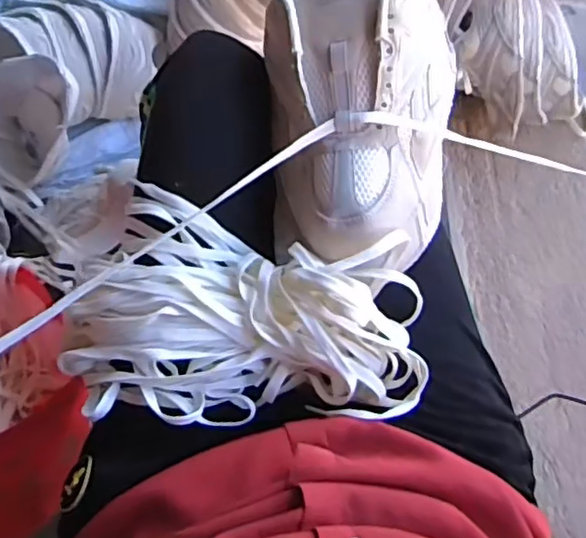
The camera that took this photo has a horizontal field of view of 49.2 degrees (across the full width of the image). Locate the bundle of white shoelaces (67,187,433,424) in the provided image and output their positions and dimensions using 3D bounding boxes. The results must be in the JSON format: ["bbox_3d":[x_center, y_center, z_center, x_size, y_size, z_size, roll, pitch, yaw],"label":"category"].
[{"bbox_3d":[-0.038,0.030,0.440,0.253,0.064,0.154,6,83,-2],"label":"bundle of white shoelaces"}]

